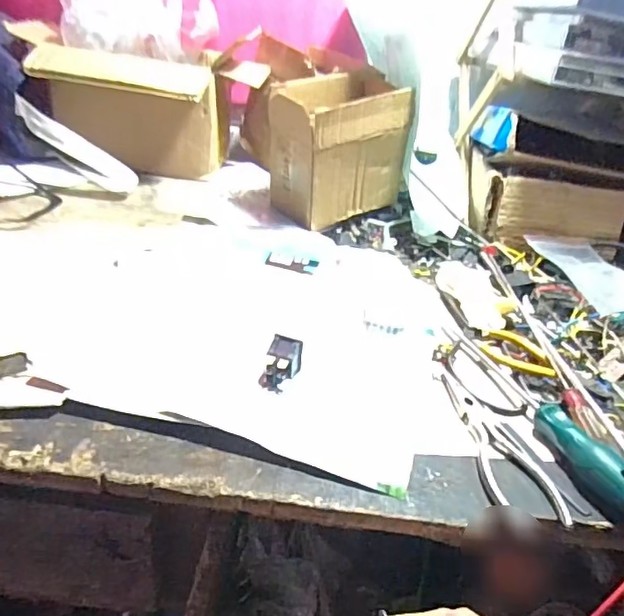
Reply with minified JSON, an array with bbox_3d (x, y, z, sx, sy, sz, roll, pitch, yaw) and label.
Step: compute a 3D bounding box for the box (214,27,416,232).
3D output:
[{"bbox_3d":[0.035,-0.190,0.681,0.167,0.149,0.092,-19,42,-33],"label":"box"}]

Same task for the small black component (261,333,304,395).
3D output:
[{"bbox_3d":[-0.024,0.043,0.445,0.024,0.029,0.034,18,36,16],"label":"small black component"}]

